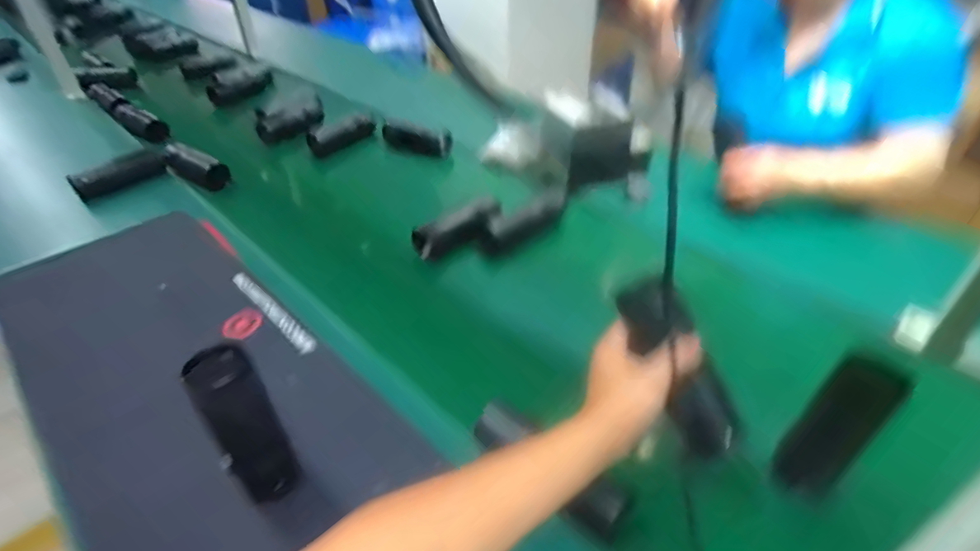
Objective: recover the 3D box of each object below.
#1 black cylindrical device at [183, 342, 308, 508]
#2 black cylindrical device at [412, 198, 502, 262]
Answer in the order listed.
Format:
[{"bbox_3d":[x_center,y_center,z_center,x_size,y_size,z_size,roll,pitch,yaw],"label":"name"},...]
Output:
[{"bbox_3d":[-0.226,0.141,0.477,0.052,0.175,0.050,1,39,-1],"label":"black cylindrical device"},{"bbox_3d":[-0.056,-0.082,0.896,0.159,0.051,0.046,-28,45,-6],"label":"black cylindrical device"}]

